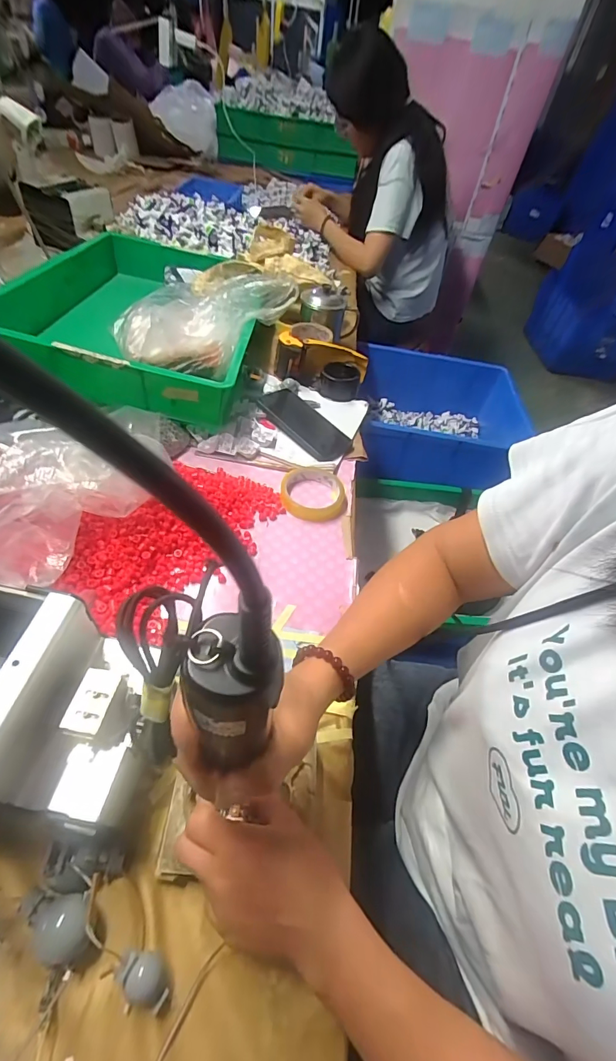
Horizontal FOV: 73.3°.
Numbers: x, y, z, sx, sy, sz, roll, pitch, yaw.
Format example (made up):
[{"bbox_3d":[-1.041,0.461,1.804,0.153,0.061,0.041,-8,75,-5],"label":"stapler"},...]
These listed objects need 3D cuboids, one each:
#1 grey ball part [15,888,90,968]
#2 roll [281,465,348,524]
[{"bbox_3d":[-0.167,0.266,0.278,0.047,0.028,0.034,7,50,0],"label":"grey ball part"},{"bbox_3d":[0.009,-0.055,0.577,0.090,0.019,0.090,3,50,-4],"label":"roll"}]

